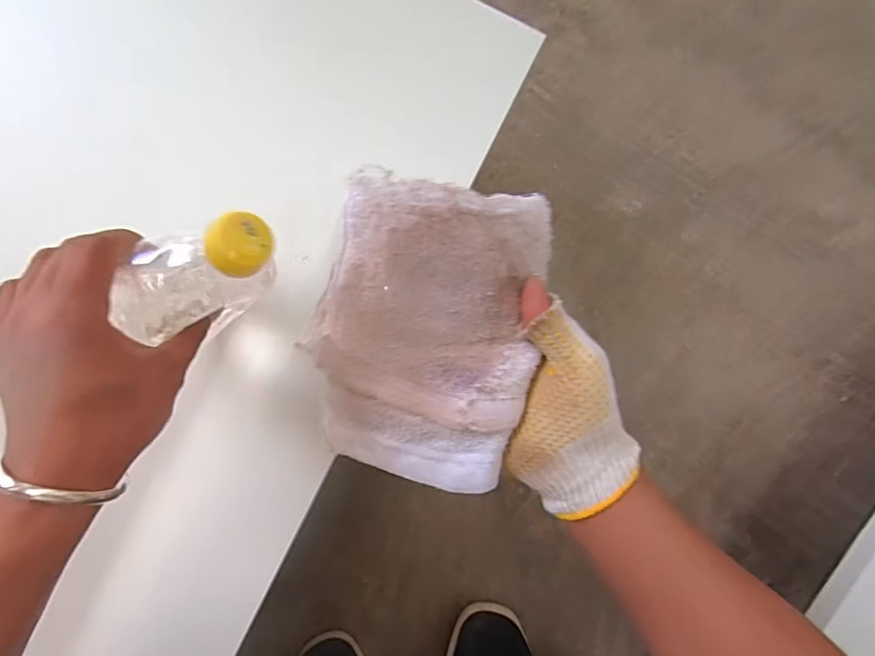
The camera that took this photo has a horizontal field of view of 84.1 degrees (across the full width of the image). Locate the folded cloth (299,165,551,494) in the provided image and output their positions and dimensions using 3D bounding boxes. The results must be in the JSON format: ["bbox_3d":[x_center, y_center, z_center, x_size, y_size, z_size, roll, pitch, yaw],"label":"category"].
[{"bbox_3d":[-0.013,0.003,0.320,0.151,0.023,0.192,16,99,20],"label":"folded cloth"}]

